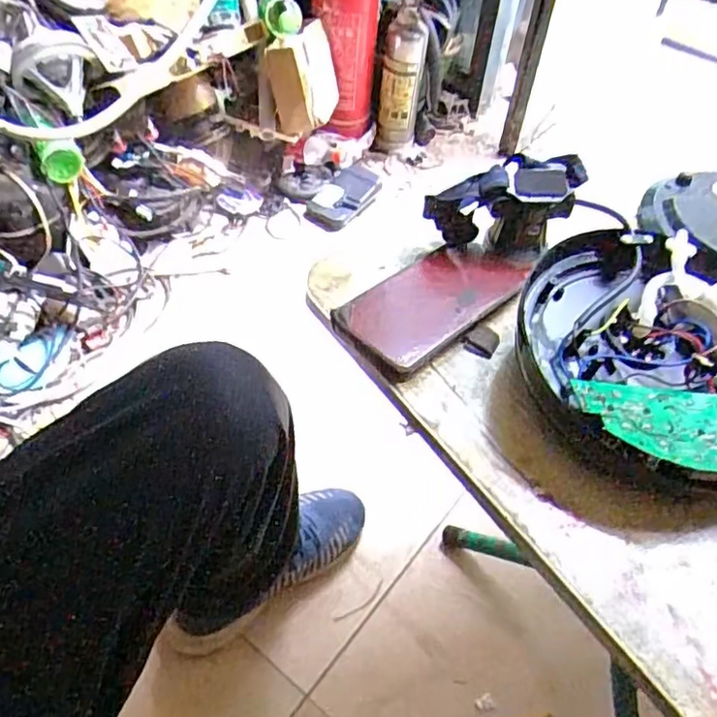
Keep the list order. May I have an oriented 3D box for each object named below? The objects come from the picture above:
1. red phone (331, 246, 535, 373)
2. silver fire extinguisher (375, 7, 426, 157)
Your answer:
[{"bbox_3d":[0.066,-0.053,0.513,0.169,0.016,0.078,-36,61,-27],"label":"red phone"},{"bbox_3d":[0.094,-0.611,1.388,0.089,0.303,0.080,7,51,2],"label":"silver fire extinguisher"}]

